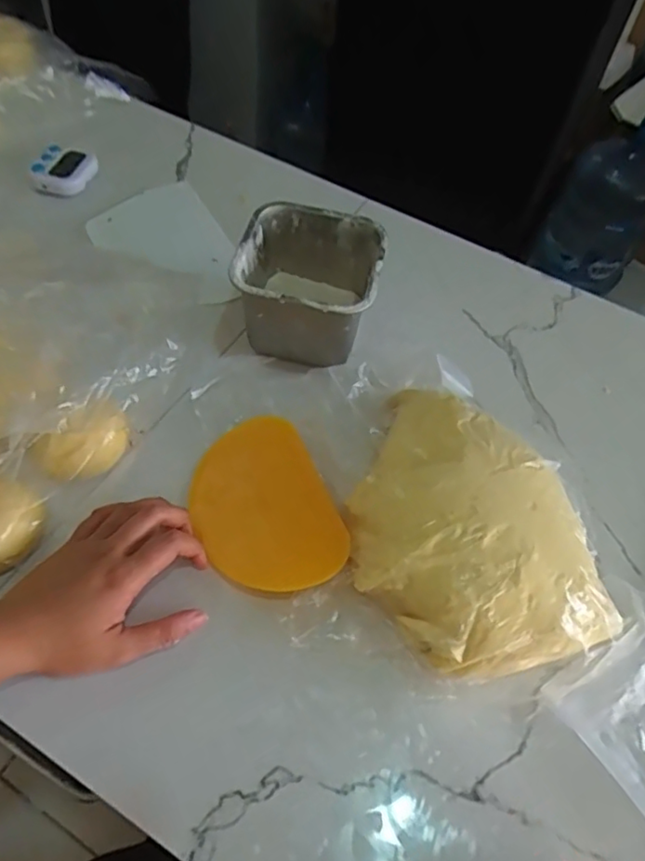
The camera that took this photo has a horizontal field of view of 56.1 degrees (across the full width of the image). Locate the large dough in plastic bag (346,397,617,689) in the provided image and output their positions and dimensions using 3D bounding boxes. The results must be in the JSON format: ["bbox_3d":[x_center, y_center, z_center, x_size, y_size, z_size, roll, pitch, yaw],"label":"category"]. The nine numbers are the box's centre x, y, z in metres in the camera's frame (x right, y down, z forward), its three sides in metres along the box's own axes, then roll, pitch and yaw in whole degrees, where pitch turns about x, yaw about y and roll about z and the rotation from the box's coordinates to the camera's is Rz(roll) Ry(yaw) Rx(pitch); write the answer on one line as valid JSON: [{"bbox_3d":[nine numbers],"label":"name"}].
[{"bbox_3d":[0.098,0.058,0.435,0.163,0.059,0.218,-12,58,-12],"label":"large dough in plastic bag"}]

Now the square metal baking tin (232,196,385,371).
[{"bbox_3d":[-0.013,-0.122,0.531,0.120,0.087,0.111,10,56,3],"label":"square metal baking tin"}]

